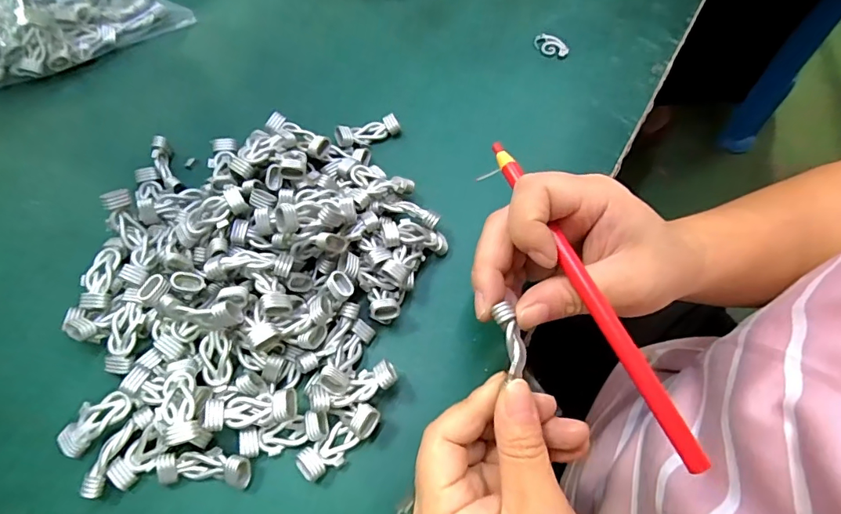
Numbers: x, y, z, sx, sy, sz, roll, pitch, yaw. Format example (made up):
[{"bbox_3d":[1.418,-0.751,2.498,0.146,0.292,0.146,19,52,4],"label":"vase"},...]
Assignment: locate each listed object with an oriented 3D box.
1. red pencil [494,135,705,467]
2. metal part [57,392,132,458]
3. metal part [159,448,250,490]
[{"bbox_3d":[0.074,0.013,0.213,0.009,0.005,0.168,-22,68,-11],"label":"red pencil"},{"bbox_3d":[-0.166,0.086,0.243,0.018,0.015,0.035,42,71,17],"label":"metal part"},{"bbox_3d":[-0.106,0.104,0.233,0.044,0.013,0.016,3,64,1],"label":"metal part"}]

